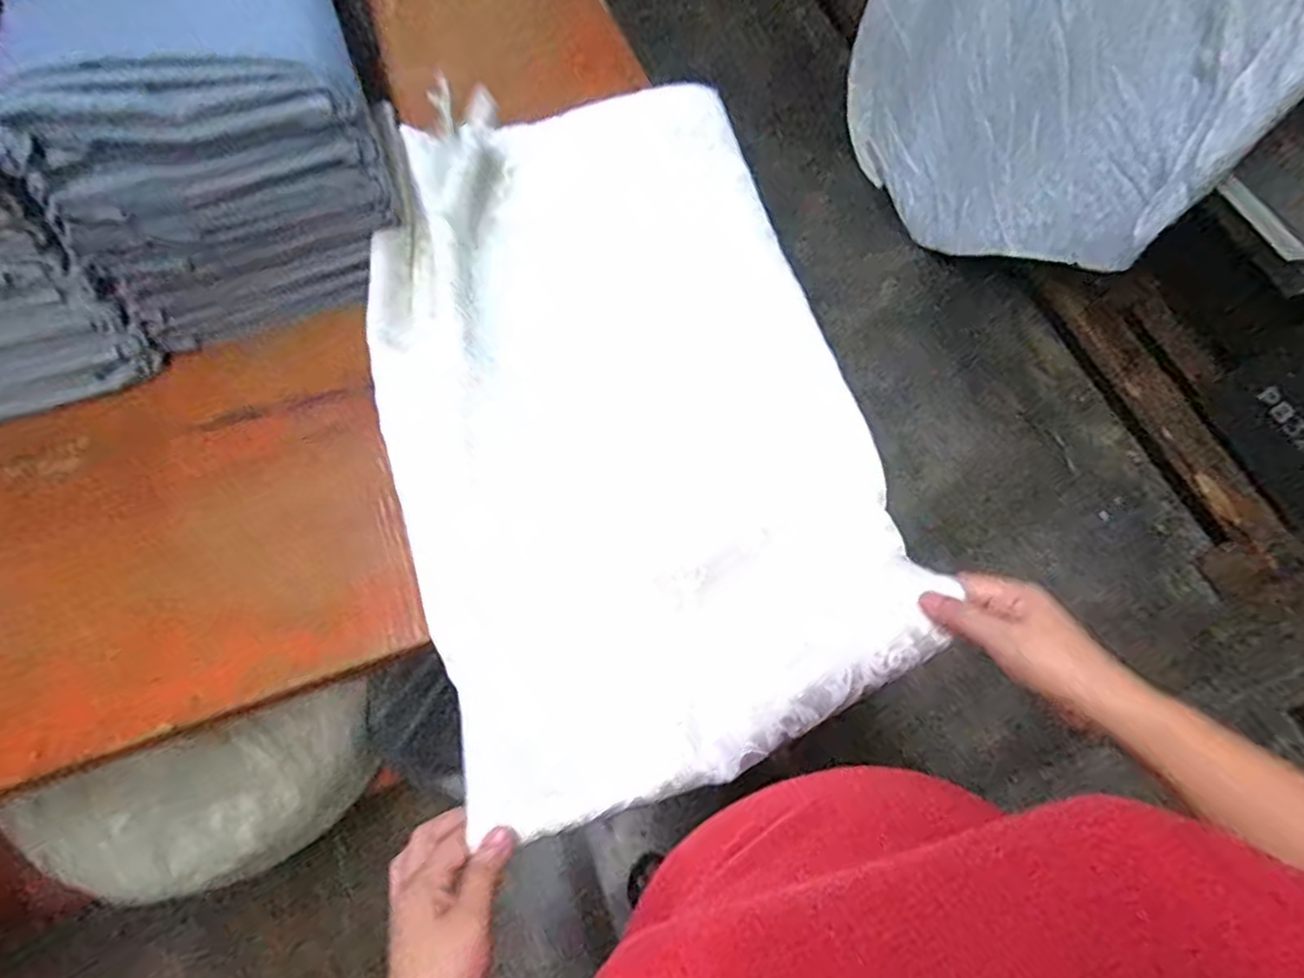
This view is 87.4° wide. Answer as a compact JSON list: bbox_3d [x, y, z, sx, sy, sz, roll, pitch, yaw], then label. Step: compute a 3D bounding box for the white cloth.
[{"bbox_3d":[-0.039,-0.115,0.636,0.398,0.077,0.719,-13,65,-6],"label":"white cloth"}]

